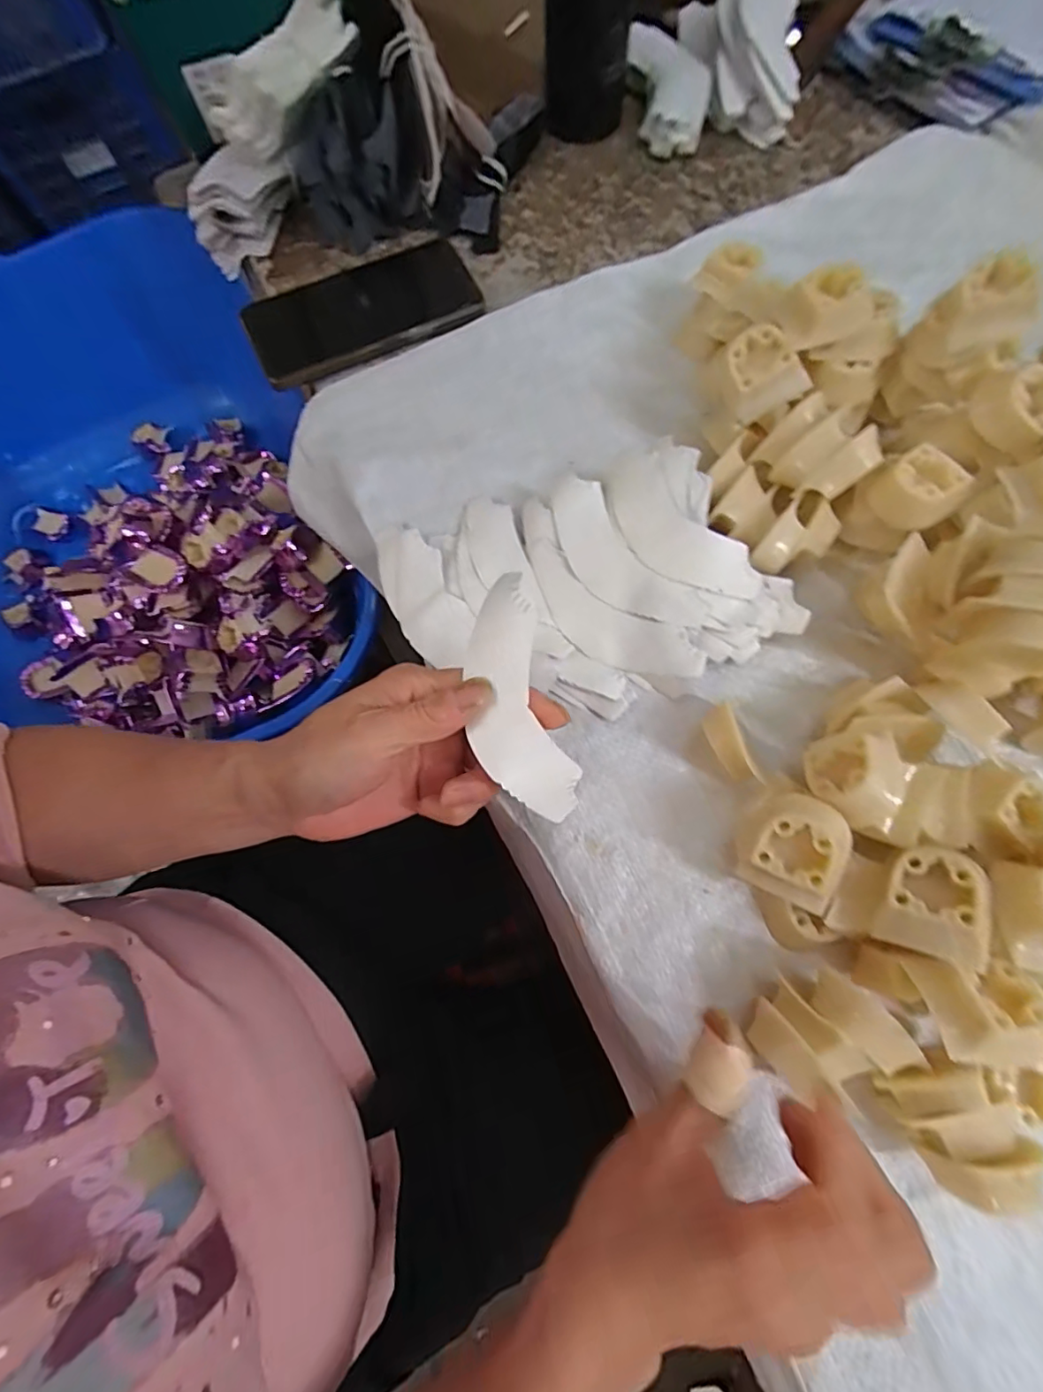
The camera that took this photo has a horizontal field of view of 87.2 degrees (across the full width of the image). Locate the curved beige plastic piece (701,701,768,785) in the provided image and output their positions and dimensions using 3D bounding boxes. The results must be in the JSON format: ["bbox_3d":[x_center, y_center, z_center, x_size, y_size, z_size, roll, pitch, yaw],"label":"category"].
[{"bbox_3d":[0.113,0.028,0.298,0.016,0.007,0.044,-19,73,-3],"label":"curved beige plastic piece"}]

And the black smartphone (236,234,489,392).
[{"bbox_3d":[-0.114,-0.278,0.391,0.162,0.009,0.090,-23,74,-5],"label":"black smartphone"}]

